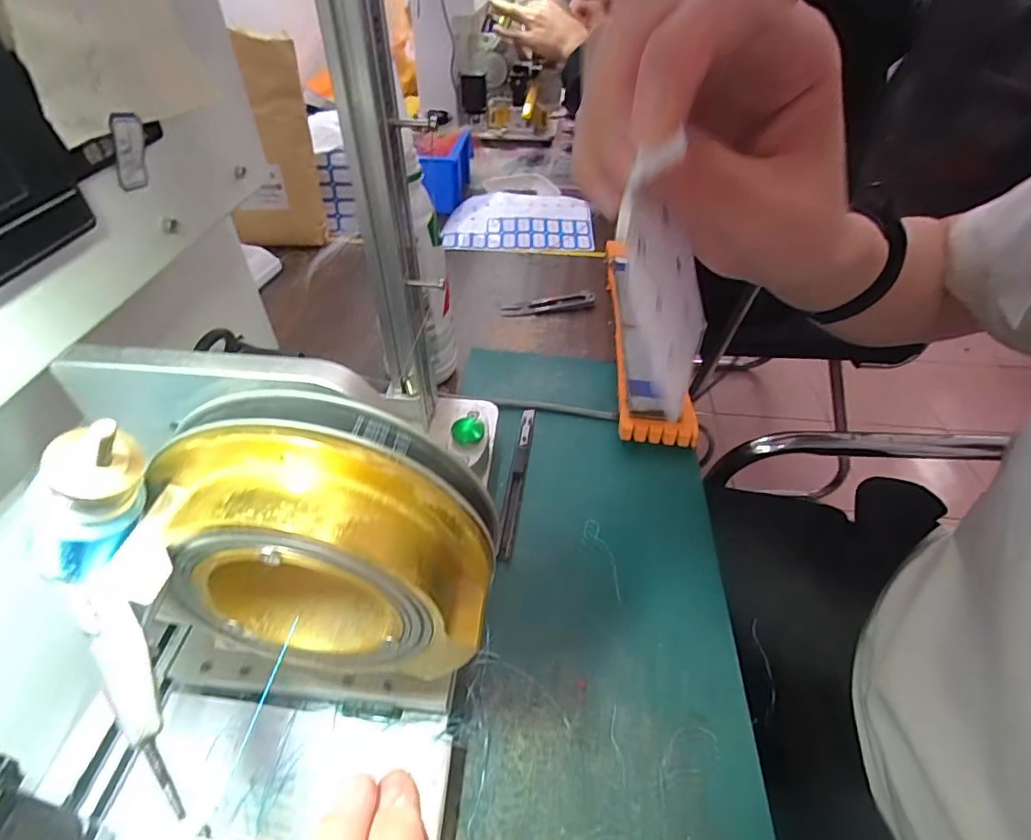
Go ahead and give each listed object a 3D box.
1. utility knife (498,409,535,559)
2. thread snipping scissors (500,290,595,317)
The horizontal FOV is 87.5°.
[{"bbox_3d":[0.003,0.042,0.415,0.010,0.007,0.143,5,44,5],"label":"utility knife"},{"bbox_3d":[0.036,-0.127,0.591,0.100,0.010,0.024,-5,44,-5],"label":"thread snipping scissors"}]

